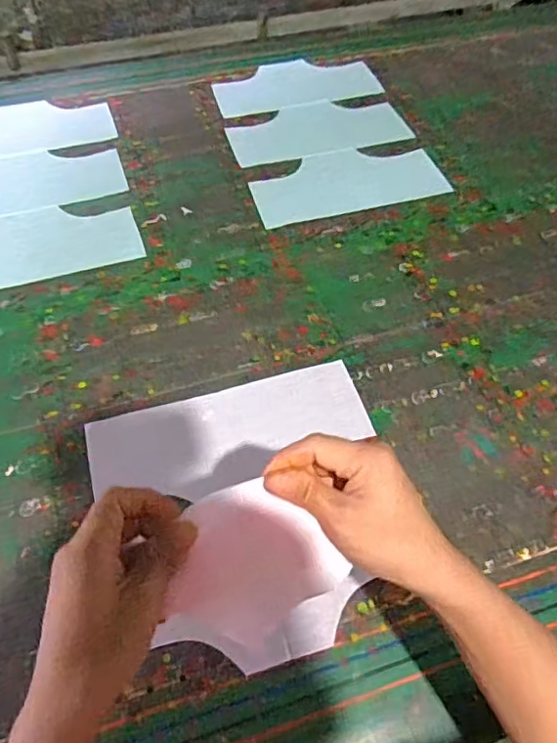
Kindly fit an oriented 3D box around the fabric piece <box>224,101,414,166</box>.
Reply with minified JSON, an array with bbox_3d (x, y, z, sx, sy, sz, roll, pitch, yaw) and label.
[{"bbox_3d":[0.063,-0.419,0.995,0.296,0.010,0.156,-14,54,-10],"label":"fabric piece"}]

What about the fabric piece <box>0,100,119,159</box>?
[{"bbox_3d":[-0.442,-0.416,0.985,0.305,0.005,0.146,-14,57,-9],"label":"fabric piece"}]

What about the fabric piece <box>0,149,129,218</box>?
[{"bbox_3d":[-0.403,-0.298,0.903,0.305,0.005,0.134,-13,55,-10],"label":"fabric piece"}]

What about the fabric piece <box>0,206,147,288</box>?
[{"bbox_3d":[-0.359,-0.181,0.830,0.305,0.008,0.143,-14,56,-7],"label":"fabric piece"}]

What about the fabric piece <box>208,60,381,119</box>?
[{"bbox_3d":[0.028,-0.539,1.076,0.303,0.012,0.150,-17,56,-12],"label":"fabric piece"}]

